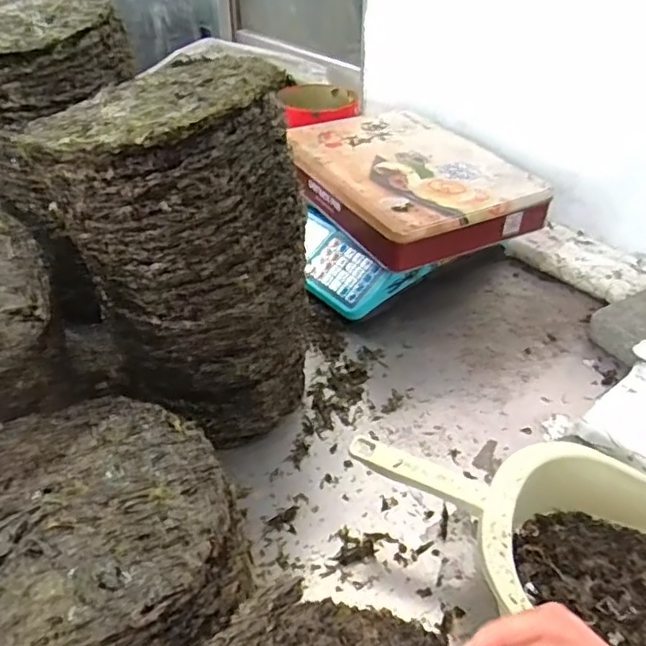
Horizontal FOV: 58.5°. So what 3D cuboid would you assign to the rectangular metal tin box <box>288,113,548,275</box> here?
[{"bbox_3d":[0.118,-0.233,0.920,0.292,0.066,0.398,-19,42,-24],"label":"rectangular metal tin box"}]

